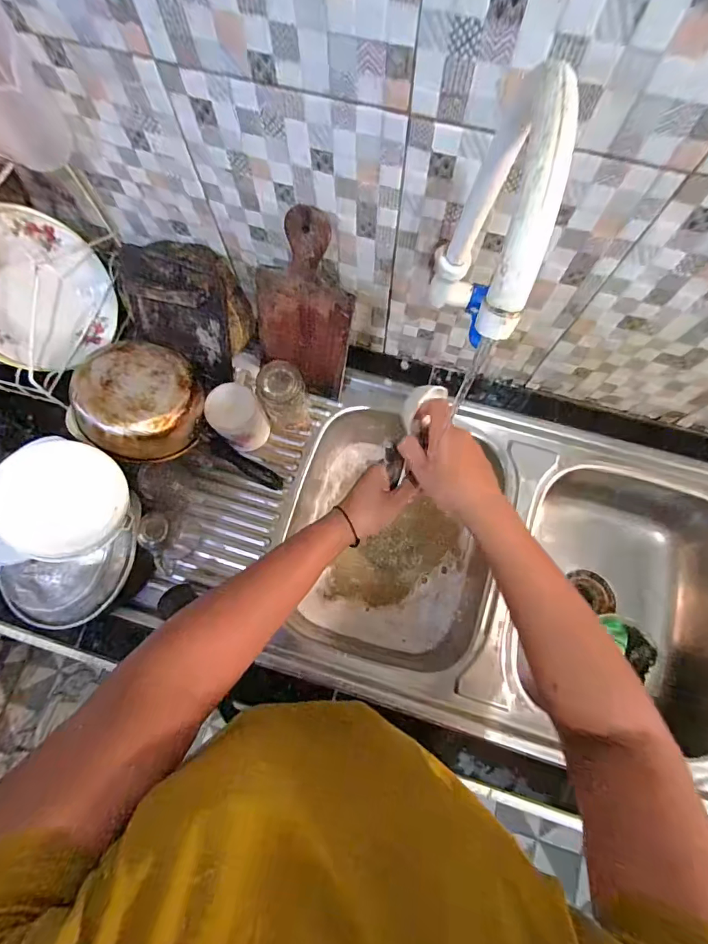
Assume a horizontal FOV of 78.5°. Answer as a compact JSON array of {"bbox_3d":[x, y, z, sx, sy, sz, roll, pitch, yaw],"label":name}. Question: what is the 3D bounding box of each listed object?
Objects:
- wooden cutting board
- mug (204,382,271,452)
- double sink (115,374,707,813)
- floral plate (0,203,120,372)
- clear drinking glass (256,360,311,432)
[{"bbox_3d":[-0.073,-0.231,0.637,0.143,0.298,0.011,21,57,5],"label":"wooden cutting board"},{"bbox_3d":[-0.185,-0.084,0.694,0.075,0.088,0.082,0,74,0],"label":"mug"},{"bbox_3d":[0.169,0.146,0.730,0.947,0.218,0.472,16,74,5],"label":"double sink"},{"bbox_3d":[-0.462,-0.263,0.633,0.030,0.205,0.212,14,53,34],"label":"floral plate"},{"bbox_3d":[-0.108,-0.116,0.686,0.069,0.122,0.064,0,74,0],"label":"clear drinking glass"}]

